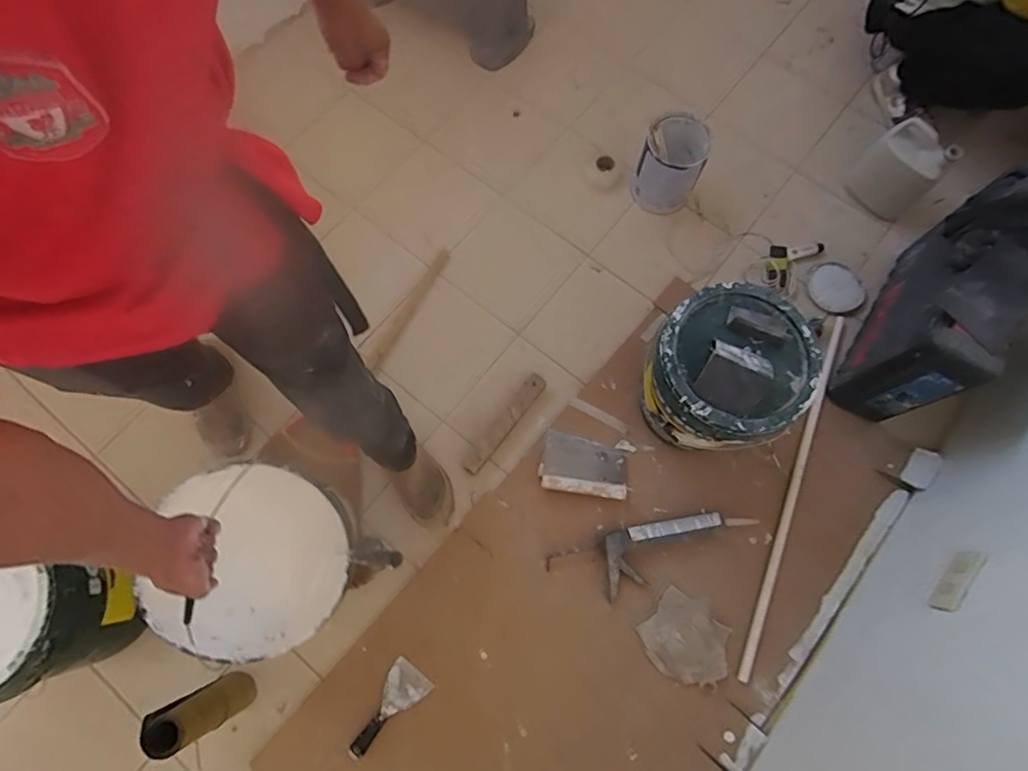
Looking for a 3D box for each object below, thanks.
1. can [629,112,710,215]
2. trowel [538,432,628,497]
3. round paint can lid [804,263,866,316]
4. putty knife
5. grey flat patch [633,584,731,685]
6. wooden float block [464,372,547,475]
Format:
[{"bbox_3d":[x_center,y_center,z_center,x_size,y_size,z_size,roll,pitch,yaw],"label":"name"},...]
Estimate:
[{"bbox_3d":[0.442,-0.631,1.555,0.174,0.188,0.202,22,73,9],"label":"can"},{"bbox_3d":[0.171,0.198,1.351,0.209,0.034,0.138,13,72,6],"label":"trowel"},{"bbox_3d":[0.880,-0.268,1.511,0.148,0.021,0.161,-1,59,2],"label":"round paint can lid"},{"bbox_3d":[-0.284,0.715,1.212,0.095,0.016,0.207,38,76,13],"label":"putty knife"},{"bbox_3d":[0.389,0.579,1.248,0.198,0.009,0.166,42,80,8],"label":"grey flat patch"},{"bbox_3d":[-0.020,0.097,1.392,0.048,0.060,0.295,35,77,11],"label":"wooden float block"}]

